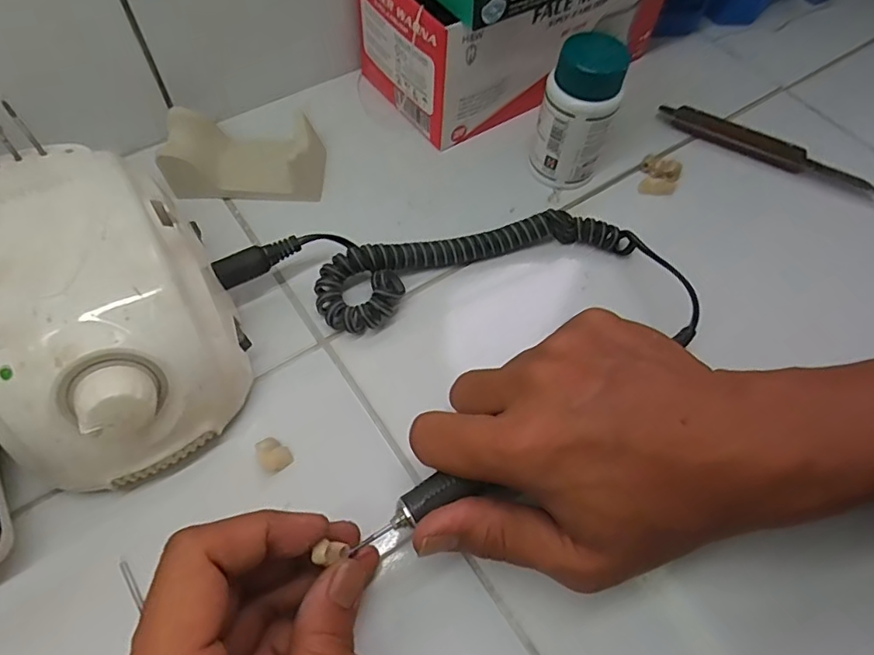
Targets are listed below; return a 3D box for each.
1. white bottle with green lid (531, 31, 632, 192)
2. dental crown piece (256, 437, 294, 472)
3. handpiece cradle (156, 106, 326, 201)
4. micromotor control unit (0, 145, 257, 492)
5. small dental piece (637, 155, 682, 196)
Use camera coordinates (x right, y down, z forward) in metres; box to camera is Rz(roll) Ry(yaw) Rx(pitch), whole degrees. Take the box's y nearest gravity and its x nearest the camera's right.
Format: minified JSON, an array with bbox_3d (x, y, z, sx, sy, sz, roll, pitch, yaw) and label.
[{"bbox_3d":[0.084,-0.128,0.329,0.041,0.081,0.033,29,62,13],"label":"white bottle with green lid"},{"bbox_3d":[-0.078,0.061,0.262,0.014,0.010,0.017,-25,65,-18],"label":"dental crown piece"},{"bbox_3d":[-0.119,-0.107,0.341,0.091,0.030,0.054,-2,60,-5],"label":"handpiece cradle"},{"bbox_3d":[-0.152,-0.006,0.250,0.100,0.084,0.138,-26,65,-18],"label":"micromotor control unit"},{"bbox_3d":[0.147,-0.101,0.363,0.026,0.015,0.025,21,60,8],"label":"small dental piece"}]

